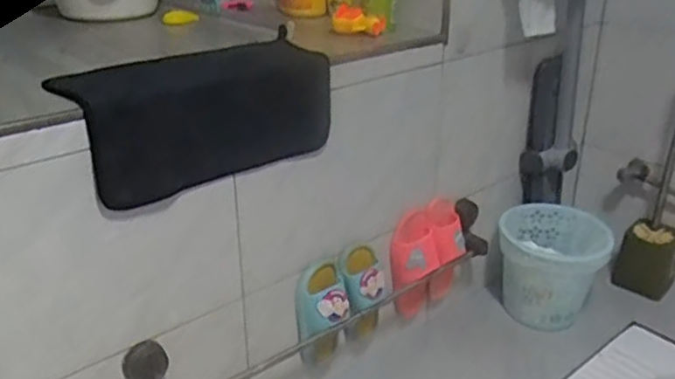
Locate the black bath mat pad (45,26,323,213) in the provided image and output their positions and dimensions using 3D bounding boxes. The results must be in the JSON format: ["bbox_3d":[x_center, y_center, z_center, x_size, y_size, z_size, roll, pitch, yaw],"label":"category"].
[{"bbox_3d":[-0.184,-0.110,0.936,0.377,0.152,0.178,-15,28,-30],"label":"black bath mat pad"}]

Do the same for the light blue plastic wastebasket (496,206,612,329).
[{"bbox_3d":[0.465,0.171,1.429,0.225,0.196,0.208,12,27,25],"label":"light blue plastic wastebasket"}]

